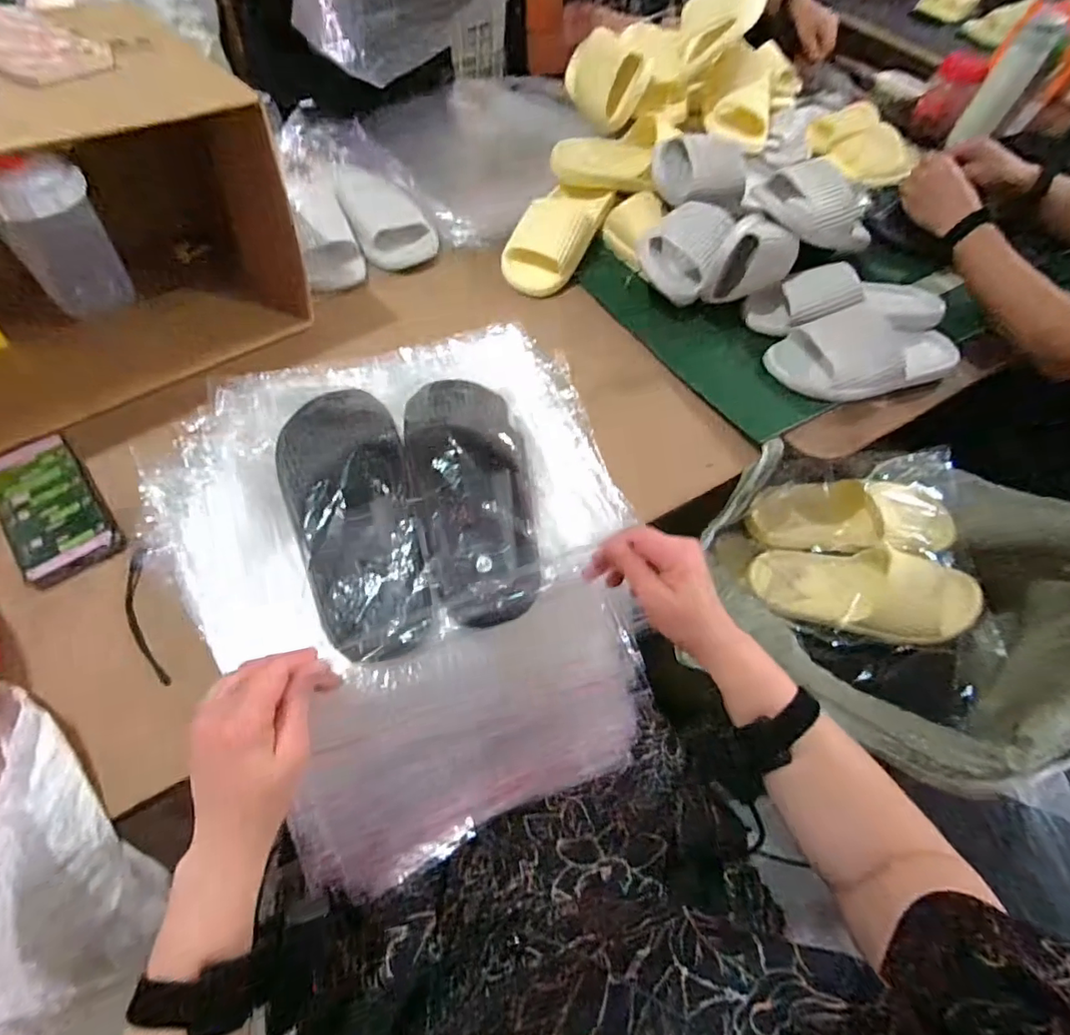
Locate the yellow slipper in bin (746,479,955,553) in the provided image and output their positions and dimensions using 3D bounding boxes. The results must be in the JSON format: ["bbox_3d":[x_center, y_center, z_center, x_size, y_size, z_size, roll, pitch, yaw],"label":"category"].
[{"bbox_3d":[0.435,0.000,0.751,0.272,0.064,0.097,-1,77,11],"label":"yellow slipper in bin"}]

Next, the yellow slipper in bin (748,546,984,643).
[{"bbox_3d":[0.431,0.097,0.713,0.279,0.047,0.110,10,81,11],"label":"yellow slipper in bin"}]

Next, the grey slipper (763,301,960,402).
[{"bbox_3d":[0.444,-0.223,0.716,0.282,0.078,0.120,-17,60,-15],"label":"grey slipper"}]

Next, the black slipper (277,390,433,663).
[{"bbox_3d":[-0.159,-0.011,0.474,0.103,0.081,0.261,-14,60,-13],"label":"black slipper"}]

